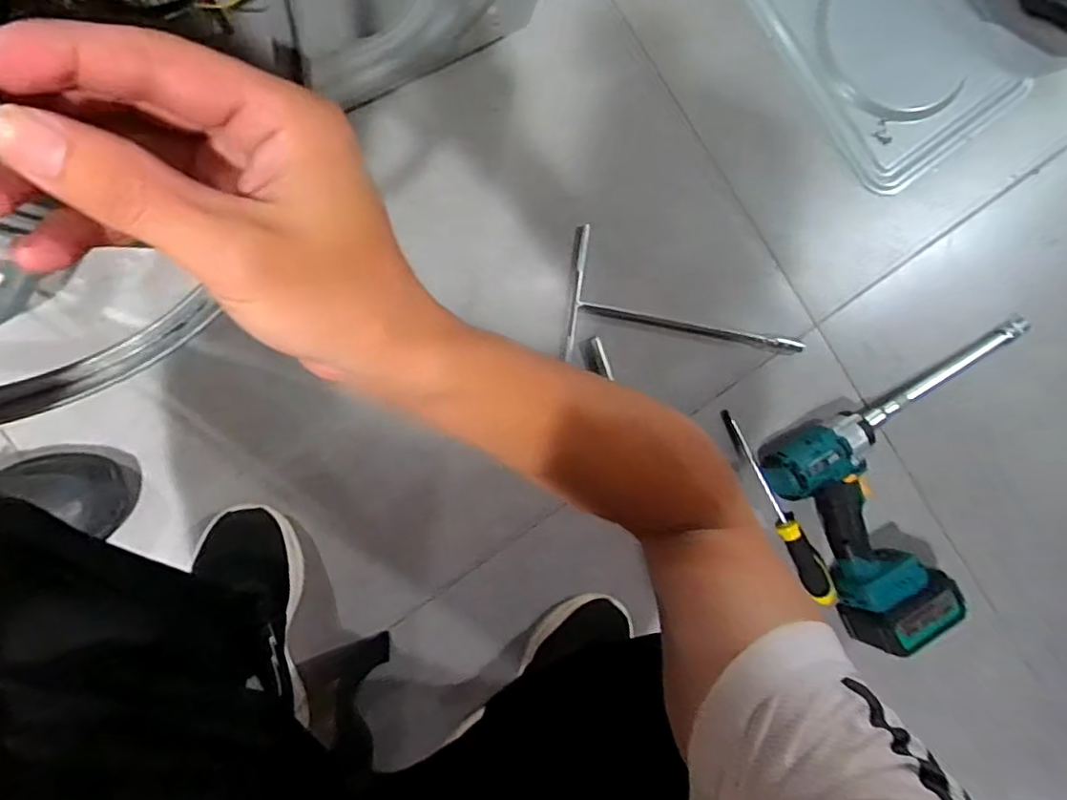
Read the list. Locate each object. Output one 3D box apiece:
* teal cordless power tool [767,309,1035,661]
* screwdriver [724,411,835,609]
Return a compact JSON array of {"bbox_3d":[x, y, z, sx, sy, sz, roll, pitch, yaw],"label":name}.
[{"bbox_3d":[0.457,0.100,0.703,0.315,0.091,0.253,-27,92,-8],"label":"teal cordless power tool"},{"bbox_3d":[0.285,0.122,0.706,0.025,0.031,0.245,-25,92,-8],"label":"screwdriver"}]

